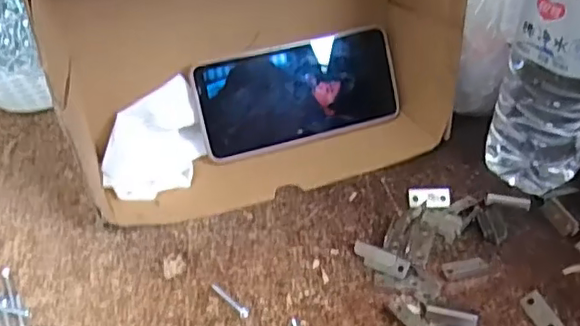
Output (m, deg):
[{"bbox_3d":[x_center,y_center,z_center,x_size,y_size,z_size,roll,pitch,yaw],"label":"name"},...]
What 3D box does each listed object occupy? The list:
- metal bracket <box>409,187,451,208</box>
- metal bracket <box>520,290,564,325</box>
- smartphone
[{"bbox_3d":[0.101,0.025,0.432,0.029,0.004,0.017,2,40,3],"label":"metal bracket"},{"bbox_3d":[0.150,0.090,0.355,0.013,0.006,0.029,-10,41,-11],"label":"metal bracket"},{"bbox_3d":[0.010,-0.056,0.476,0.165,0.078,0.007,-15,12,-16],"label":"smartphone"}]

